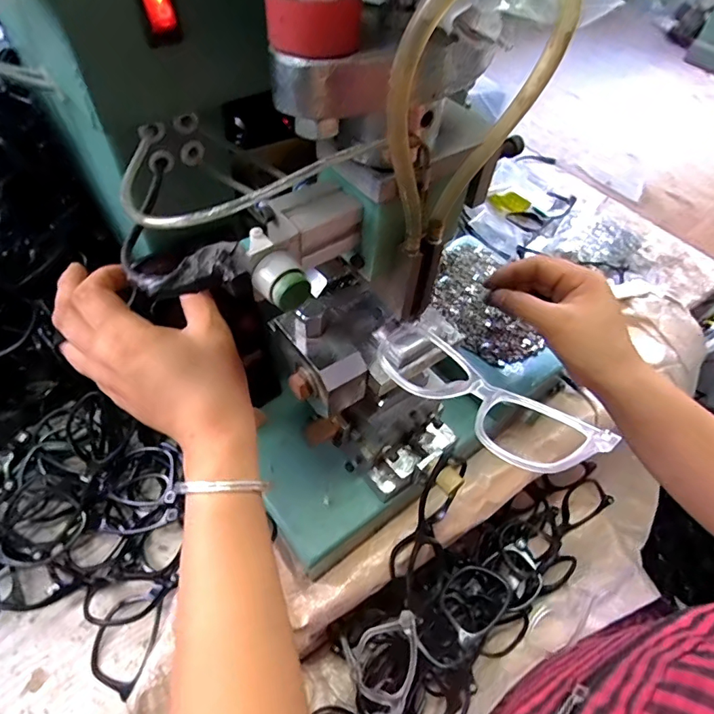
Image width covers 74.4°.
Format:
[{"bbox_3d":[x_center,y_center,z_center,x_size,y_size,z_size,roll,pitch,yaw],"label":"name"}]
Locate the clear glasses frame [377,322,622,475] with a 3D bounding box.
[{"bbox_3d":[0.067,0.021,0.263,0.137,0.011,0.051,30,57,33],"label":"clear glasses frame"}]

